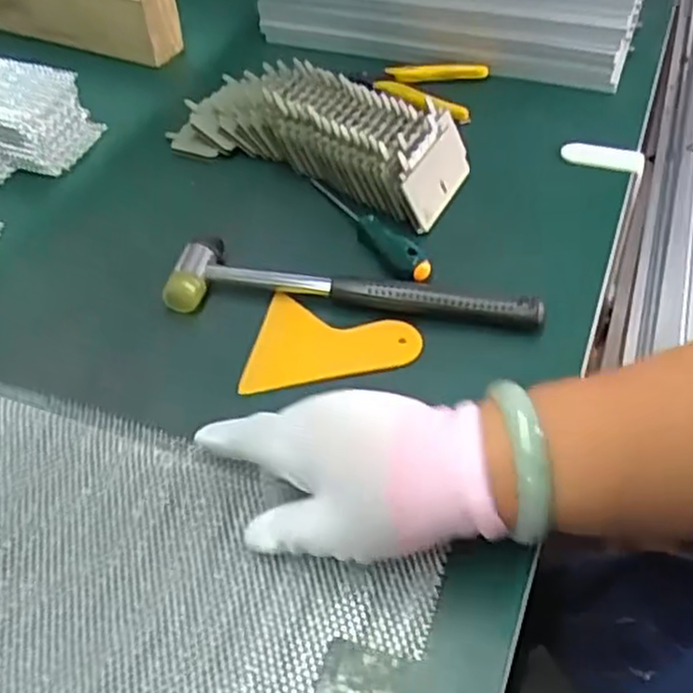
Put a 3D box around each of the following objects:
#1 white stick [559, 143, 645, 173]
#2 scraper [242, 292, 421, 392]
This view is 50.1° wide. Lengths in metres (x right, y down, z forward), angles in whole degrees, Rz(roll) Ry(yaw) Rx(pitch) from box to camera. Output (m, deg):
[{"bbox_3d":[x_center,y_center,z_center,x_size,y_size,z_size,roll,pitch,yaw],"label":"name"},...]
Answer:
[{"bbox_3d":[0.197,-0.146,0.570,0.061,0.013,0.016,12,49,14],"label":"white stick"},{"bbox_3d":[-0.007,0.003,0.457,0.100,0.005,0.072,7,49,9],"label":"scraper"}]

